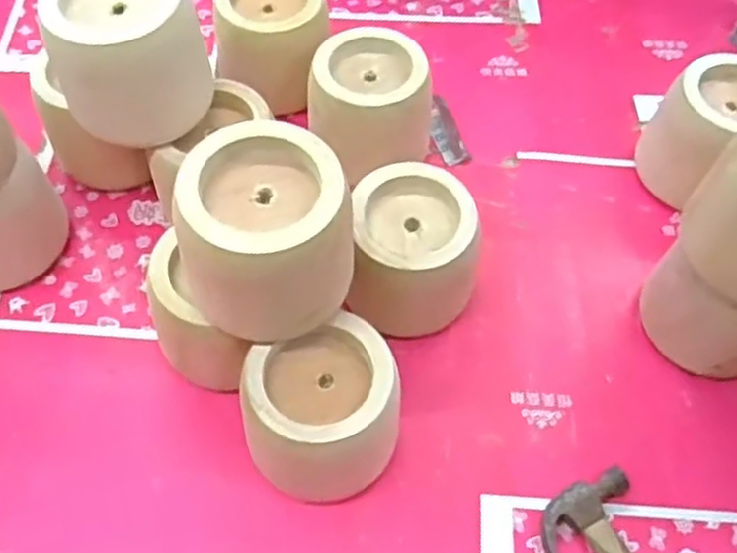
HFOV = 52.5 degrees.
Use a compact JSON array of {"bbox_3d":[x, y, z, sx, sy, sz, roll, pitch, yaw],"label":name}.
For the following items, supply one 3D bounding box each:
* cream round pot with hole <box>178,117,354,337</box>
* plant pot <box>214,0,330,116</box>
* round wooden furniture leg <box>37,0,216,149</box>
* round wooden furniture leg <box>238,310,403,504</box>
[{"bbox_3d":[-0.082,-0.029,0.588,0.124,0.126,0.121,1,58,-2],"label":"cream round pot with hole"},{"bbox_3d":[-0.111,-0.277,0.869,0.123,0.101,0.130,1,58,-2],"label":"plant pot"},{"bbox_3d":[-0.217,-0.209,0.694,0.136,0.128,0.108,-16,60,-12],"label":"round wooden furniture leg"},{"bbox_3d":[-0.035,0.126,0.648,0.133,0.135,0.114,-22,61,-15],"label":"round wooden furniture leg"}]

